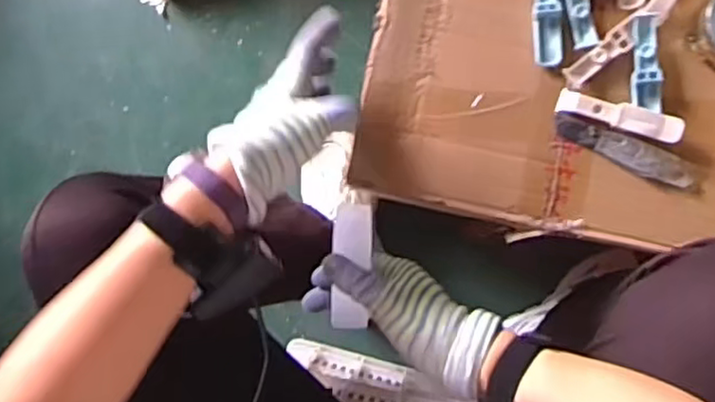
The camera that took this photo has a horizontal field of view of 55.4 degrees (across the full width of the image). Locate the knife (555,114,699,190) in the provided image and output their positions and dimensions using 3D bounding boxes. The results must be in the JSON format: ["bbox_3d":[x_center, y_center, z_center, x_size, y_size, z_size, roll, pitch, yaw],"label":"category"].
[{"bbox_3d":[0.221,-0.041,0.561,0.120,0.013,0.023,25,92,7],"label":"knife"}]

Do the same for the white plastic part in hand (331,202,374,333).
[{"bbox_3d":[-0.005,0.052,0.561,0.032,0.007,0.102,1,80,9],"label":"white plastic part in hand"}]

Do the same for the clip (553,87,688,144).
[{"bbox_3d":[0.212,-0.069,0.553,0.098,0.007,0.022,20,112,17],"label":"clip"}]

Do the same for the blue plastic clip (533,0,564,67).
[{"bbox_3d":[0.159,-0.161,0.567,0.023,0.009,0.094,-3,88,7],"label":"blue plastic clip"}]

